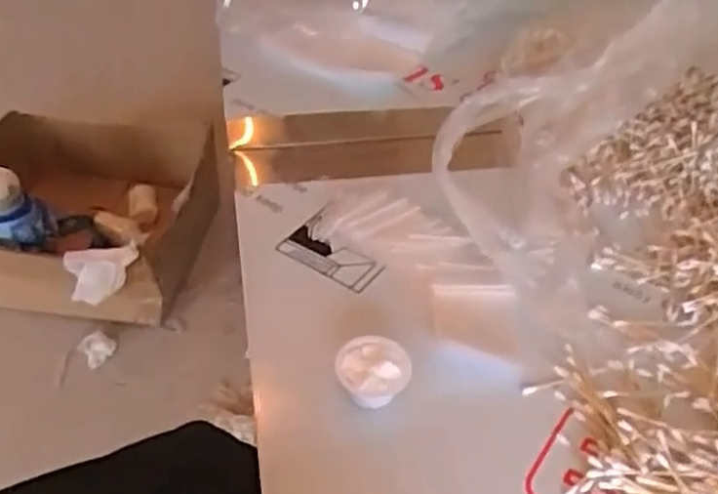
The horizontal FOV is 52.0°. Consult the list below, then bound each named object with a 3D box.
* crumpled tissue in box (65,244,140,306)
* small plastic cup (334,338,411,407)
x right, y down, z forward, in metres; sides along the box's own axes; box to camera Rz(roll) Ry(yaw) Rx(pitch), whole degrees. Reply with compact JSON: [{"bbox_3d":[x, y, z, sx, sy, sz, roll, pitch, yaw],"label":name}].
[{"bbox_3d":[-0.390,0.042,1.113,0.115,0.067,0.049,-3,42,-6],"label":"crumpled tissue in box"},{"bbox_3d":[0.010,0.096,0.537,0.052,0.035,0.052,7,42,5],"label":"small plastic cup"}]

